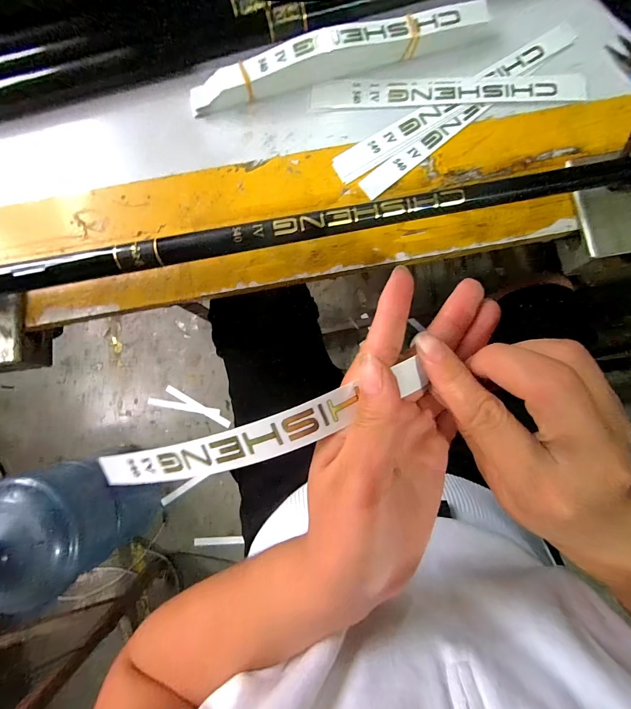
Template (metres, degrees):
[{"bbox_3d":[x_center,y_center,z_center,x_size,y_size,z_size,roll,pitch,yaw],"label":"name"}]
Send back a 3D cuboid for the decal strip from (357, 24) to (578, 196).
[{"bbox_3d":[0.127,-0.210,0.280,0.221,0.004,0.028,-38,85,-1],"label":"decal strip"}]

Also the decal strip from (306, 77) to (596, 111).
[{"bbox_3d":[0.111,-0.225,0.283,0.227,0.006,0.026,0,85,2],"label":"decal strip"}]

